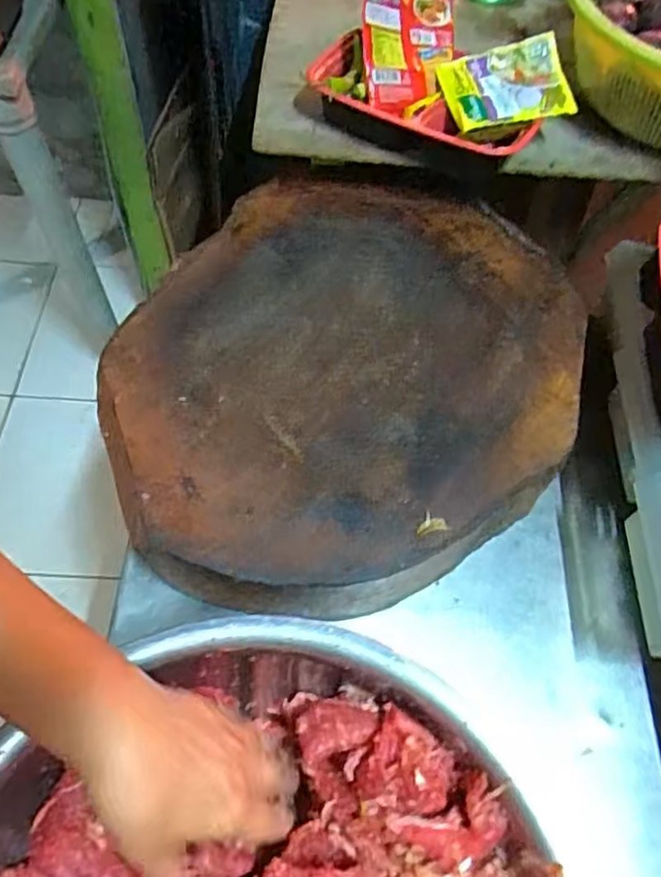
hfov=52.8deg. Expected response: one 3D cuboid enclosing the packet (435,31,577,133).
[{"bbox_3d":[0.166,-0.340,0.629,0.113,0.034,0.093,-6,59,-6],"label":"packet"}]

